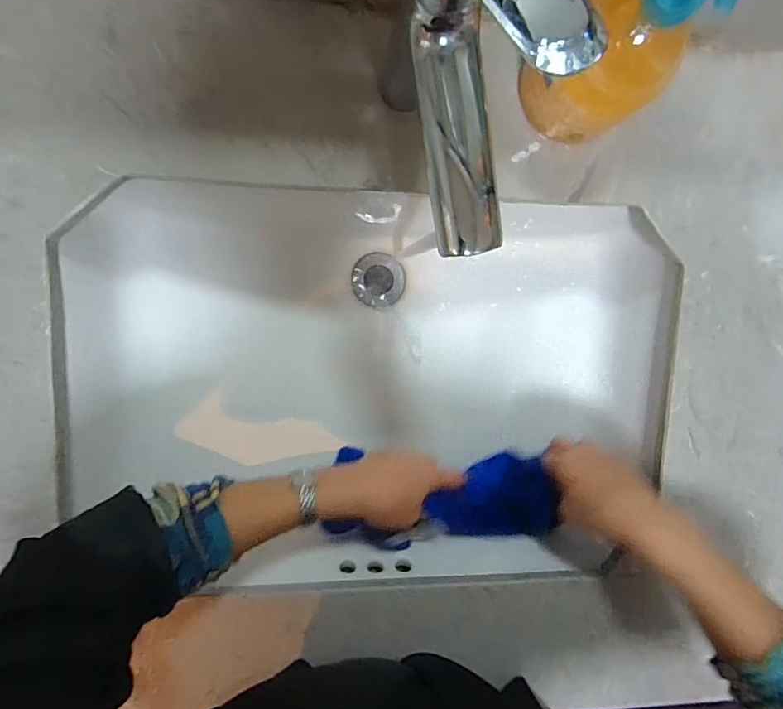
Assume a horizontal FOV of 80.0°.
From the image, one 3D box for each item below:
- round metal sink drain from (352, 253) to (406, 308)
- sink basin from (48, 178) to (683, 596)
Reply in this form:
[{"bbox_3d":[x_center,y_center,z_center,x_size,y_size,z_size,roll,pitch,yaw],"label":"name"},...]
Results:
[{"bbox_3d":[-0.014,-0.085,0.539,0.059,0.006,0.061,-1,97,-6],"label":"round metal sink drain"},{"bbox_3d":[-0.016,0.021,0.468,0.520,0.158,0.359,4,96,-7],"label":"sink basin"}]

